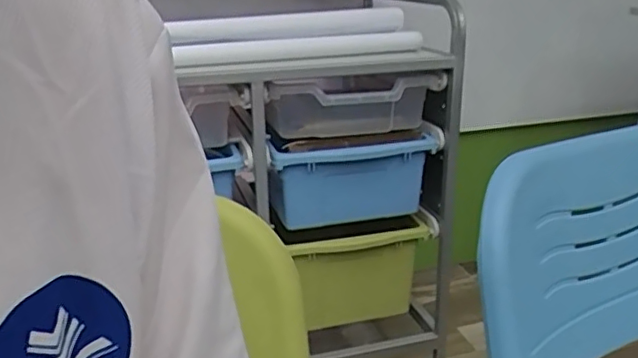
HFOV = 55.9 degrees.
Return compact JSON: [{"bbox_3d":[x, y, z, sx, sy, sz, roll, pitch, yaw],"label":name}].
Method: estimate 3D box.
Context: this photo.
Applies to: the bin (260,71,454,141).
[{"bbox_3d":[0.055,-0.128,1.013,0.288,0.100,0.107,-6,20,-11],"label":"bin"}]

